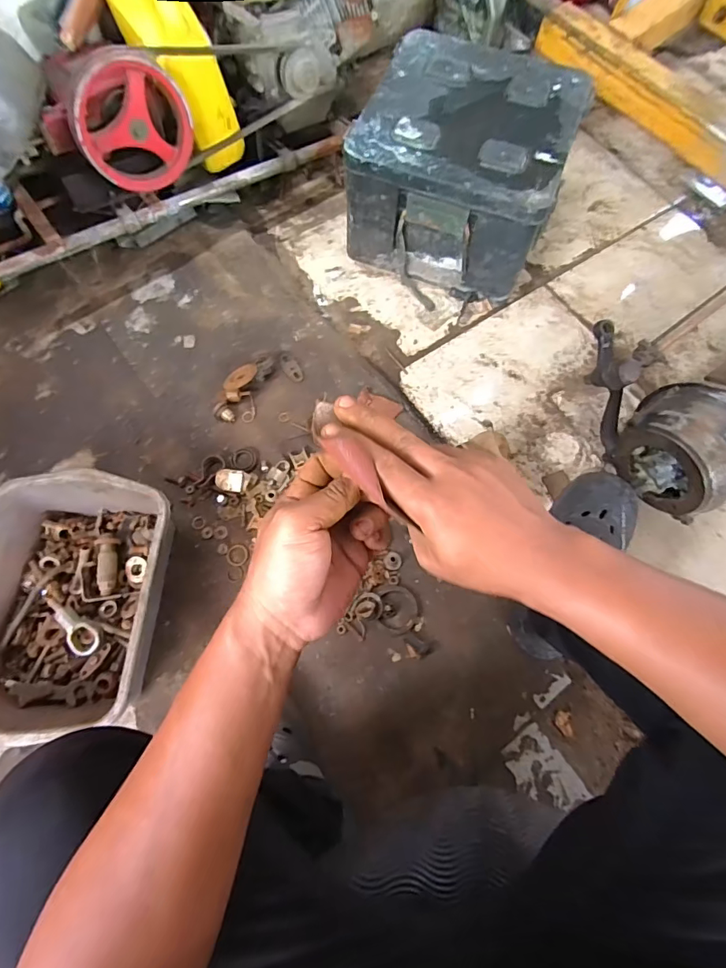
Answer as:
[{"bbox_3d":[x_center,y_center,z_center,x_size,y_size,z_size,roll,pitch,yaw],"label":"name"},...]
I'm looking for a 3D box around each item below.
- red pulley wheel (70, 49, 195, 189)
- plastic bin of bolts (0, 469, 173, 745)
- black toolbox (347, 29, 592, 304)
[{"bbox_3d":[-0.381,-0.591,0.756,0.185,0.186,0.064,-28,67,-33],"label":"red pulley wheel"},{"bbox_3d":[-0.426,0.171,0.686,0.260,0.129,0.350,4,70,0],"label":"plastic bin of bolts"},{"bbox_3d":[0.190,-0.601,0.904,0.362,0.235,0.367,23,71,7],"label":"black toolbox"}]

